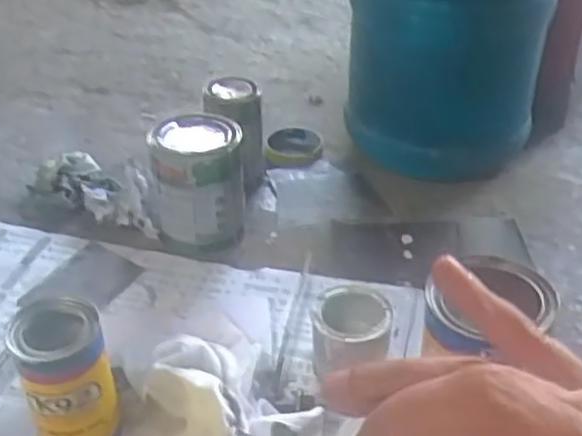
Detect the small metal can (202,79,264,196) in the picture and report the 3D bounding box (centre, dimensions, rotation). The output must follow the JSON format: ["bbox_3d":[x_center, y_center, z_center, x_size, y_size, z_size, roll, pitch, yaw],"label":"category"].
[{"bbox_3d":[-0.072,-0.099,0.946,0.069,0.143,0.076,-2,35,-5],"label":"small metal can"}]

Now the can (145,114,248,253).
[{"bbox_3d":[-0.106,-0.037,0.868,0.101,0.141,0.100,1,35,0],"label":"can"}]

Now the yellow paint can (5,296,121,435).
[{"bbox_3d":[-0.187,0.139,0.628,0.071,0.136,0.063,-12,37,-17],"label":"yellow paint can"}]

